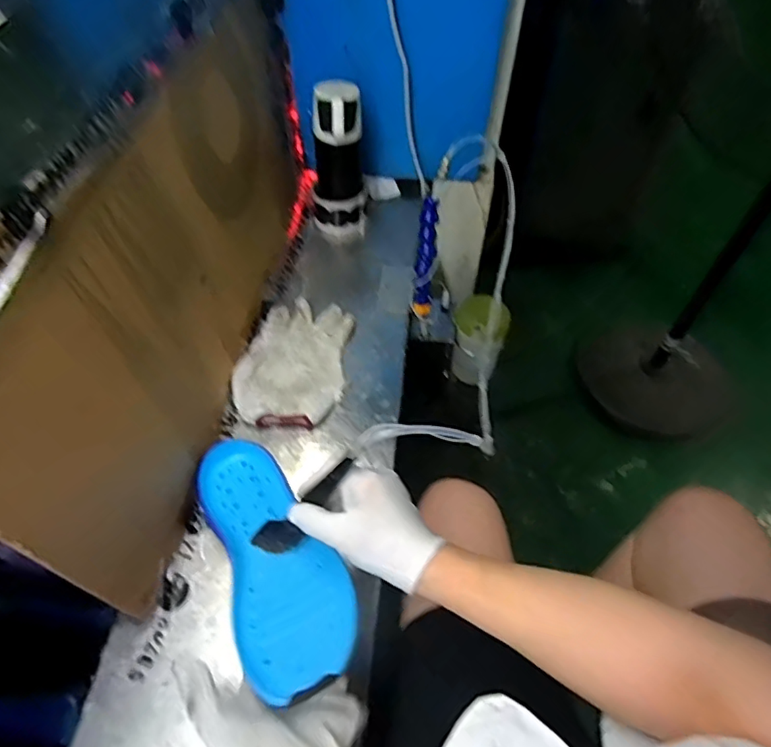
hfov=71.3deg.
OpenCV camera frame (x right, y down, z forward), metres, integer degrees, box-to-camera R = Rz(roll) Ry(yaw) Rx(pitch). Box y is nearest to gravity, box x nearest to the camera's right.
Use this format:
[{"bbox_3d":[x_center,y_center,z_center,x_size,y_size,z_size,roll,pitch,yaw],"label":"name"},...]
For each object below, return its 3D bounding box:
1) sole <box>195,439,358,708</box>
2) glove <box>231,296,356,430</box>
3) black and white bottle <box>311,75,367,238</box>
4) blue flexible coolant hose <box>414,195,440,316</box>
[{"bbox_3d":[-0.109,0.159,0.498,0.099,0.033,0.292,-24,40,-18],"label":"sole"},{"bbox_3d":[-0.116,-0.018,0.700,0.127,0.037,0.192,9,54,6],"label":"glove"},{"bbox_3d":[-0.072,-0.297,0.793,0.084,0.234,0.064,-1,53,-2],"label":"black and white bottle"},{"bbox_3d":[0.055,-0.156,0.737,0.024,0.163,0.020,4,31,3],"label":"blue flexible coolant hose"}]

